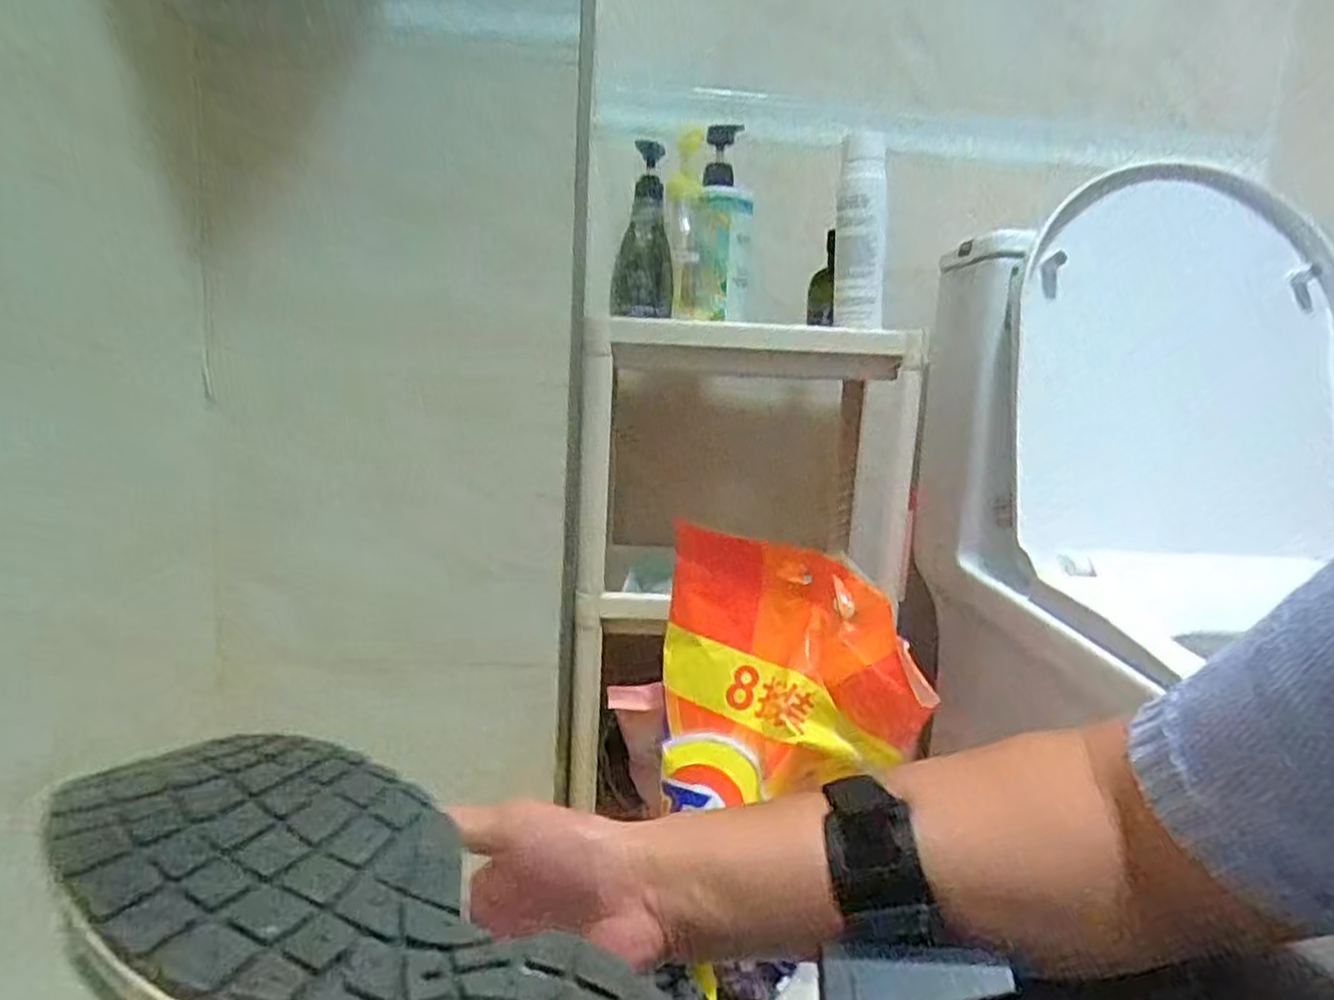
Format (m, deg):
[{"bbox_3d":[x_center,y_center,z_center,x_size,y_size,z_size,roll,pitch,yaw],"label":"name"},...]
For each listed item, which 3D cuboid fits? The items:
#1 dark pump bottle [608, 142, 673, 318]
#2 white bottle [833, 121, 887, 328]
[{"bbox_3d":[-0.022,-0.269,0.781,0.062,0.164,0.053,3,10,-4],"label":"dark pump bottle"},{"bbox_3d":[0.202,-0.279,0.801,0.053,0.191,0.047,5,10,11],"label":"white bottle"}]

